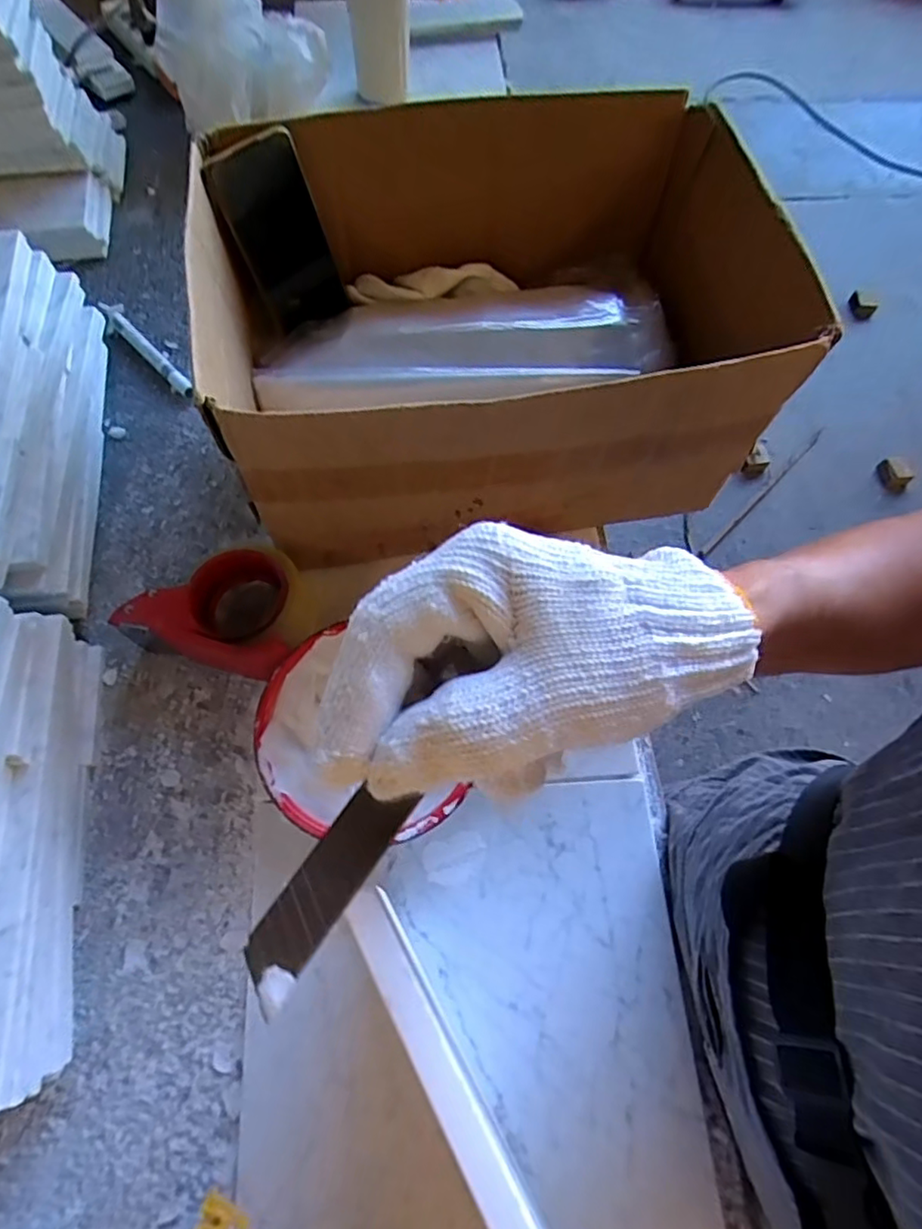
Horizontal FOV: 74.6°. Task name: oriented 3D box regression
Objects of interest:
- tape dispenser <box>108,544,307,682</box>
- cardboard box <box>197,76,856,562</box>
[{"bbox_3d":[-0.195,-0.008,0.507,0.142,0.069,0.108,19,69,5],"label":"tape dispenser"},{"bbox_3d":[0.022,-0.246,0.507,0.435,0.173,0.325,-10,69,-6],"label":"cardboard box"}]

